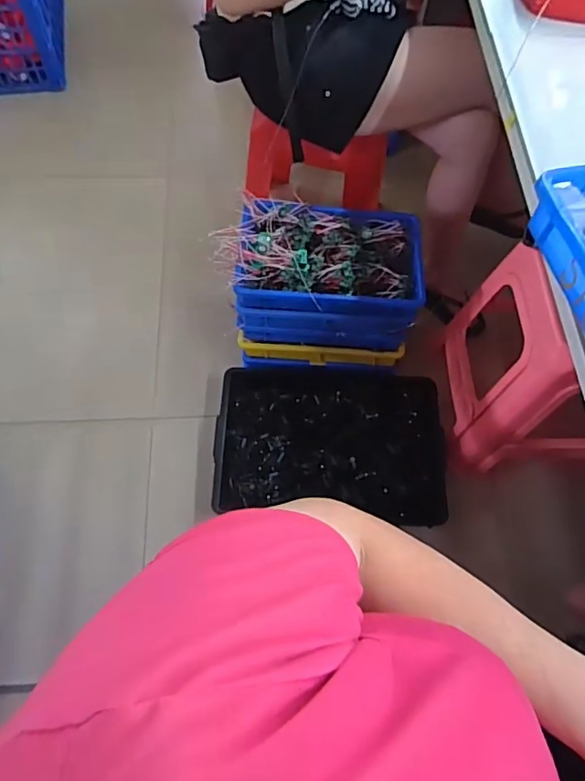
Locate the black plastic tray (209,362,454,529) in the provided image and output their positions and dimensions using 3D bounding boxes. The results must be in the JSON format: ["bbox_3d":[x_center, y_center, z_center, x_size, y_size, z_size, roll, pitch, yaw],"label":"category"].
[{"bbox_3d":[0.087,0.105,1.186,0.495,0.097,0.352,0,65,10],"label":"black plastic tray"}]

